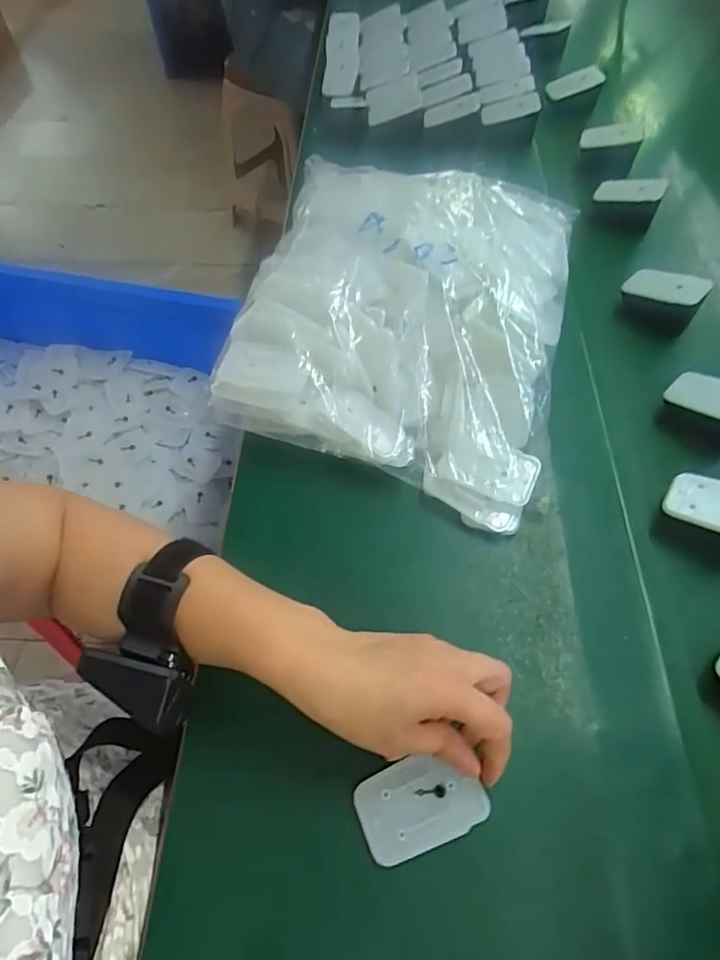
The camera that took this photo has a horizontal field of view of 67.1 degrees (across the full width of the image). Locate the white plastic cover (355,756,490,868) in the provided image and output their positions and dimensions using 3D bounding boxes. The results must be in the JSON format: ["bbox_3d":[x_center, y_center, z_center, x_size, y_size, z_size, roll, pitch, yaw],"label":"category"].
[{"bbox_3d":[0.034,0.182,0.305,0.069,0.005,0.043,-19,62,-9],"label":"white plastic cover"}]

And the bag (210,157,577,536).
[{"bbox_3d":[0.038,-0.142,0.462,0.261,0.081,0.328,12,61,8],"label":"bag"}]

